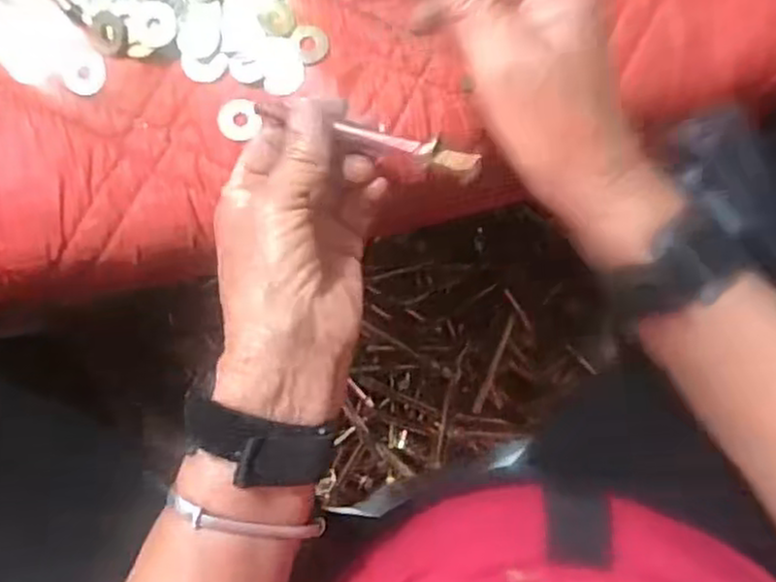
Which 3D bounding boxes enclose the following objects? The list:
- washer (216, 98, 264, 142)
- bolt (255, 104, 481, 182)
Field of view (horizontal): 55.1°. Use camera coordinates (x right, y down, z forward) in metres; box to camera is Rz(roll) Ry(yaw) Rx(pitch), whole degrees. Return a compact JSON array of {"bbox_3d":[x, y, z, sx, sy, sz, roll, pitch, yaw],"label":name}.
[{"bbox_3d":[-0.077,-0.089,0.385,0.021,0.004,0.021,0,93,-4],"label":"washer"},{"bbox_3d":[-0.011,-0.070,0.342,0.117,0.014,0.012,21,91,26],"label":"bolt"}]

